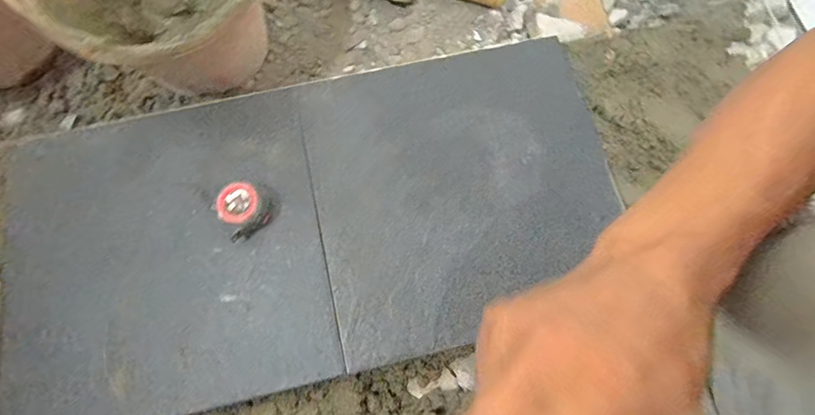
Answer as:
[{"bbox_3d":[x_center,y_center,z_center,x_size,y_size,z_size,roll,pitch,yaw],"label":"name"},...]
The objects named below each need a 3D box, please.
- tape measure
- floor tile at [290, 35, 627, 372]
[{"bbox_3d":[-0.207,0.003,0.530,0.066,0.040,0.058,-38,79,-10],"label":"tape measure"},{"bbox_3d":[0.079,-0.035,0.561,0.403,0.009,0.383,-13,74,-5],"label":"floor tile"}]

